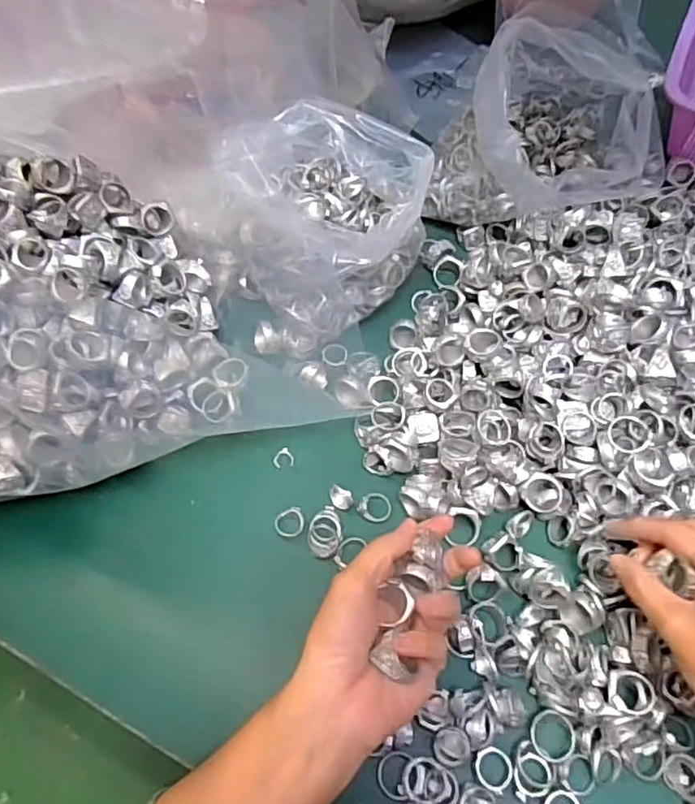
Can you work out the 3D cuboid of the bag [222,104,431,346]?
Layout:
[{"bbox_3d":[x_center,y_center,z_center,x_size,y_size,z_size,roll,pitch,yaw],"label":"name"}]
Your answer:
[{"bbox_3d":[-0.012,-0.148,0.484,0.142,0.113,0.128,-26,64,-13],"label":"bag"}]

